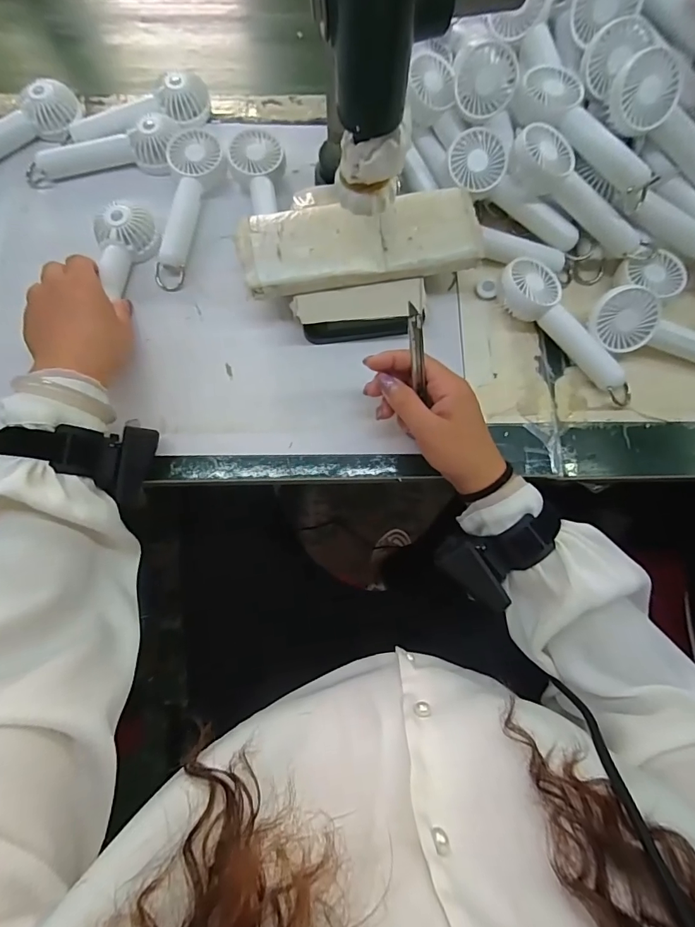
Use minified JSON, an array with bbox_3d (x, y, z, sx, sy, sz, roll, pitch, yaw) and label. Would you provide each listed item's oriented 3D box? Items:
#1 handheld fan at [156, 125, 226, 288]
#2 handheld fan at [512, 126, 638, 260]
[{"bbox_3d":[-0.156,-0.262,0.445,0.057,0.034,0.175,2,75,0],"label":"handheld fan"},{"bbox_3d":[0.217,-0.256,0.417,0.147,0.031,0.051,37,74,-11],"label":"handheld fan"}]

